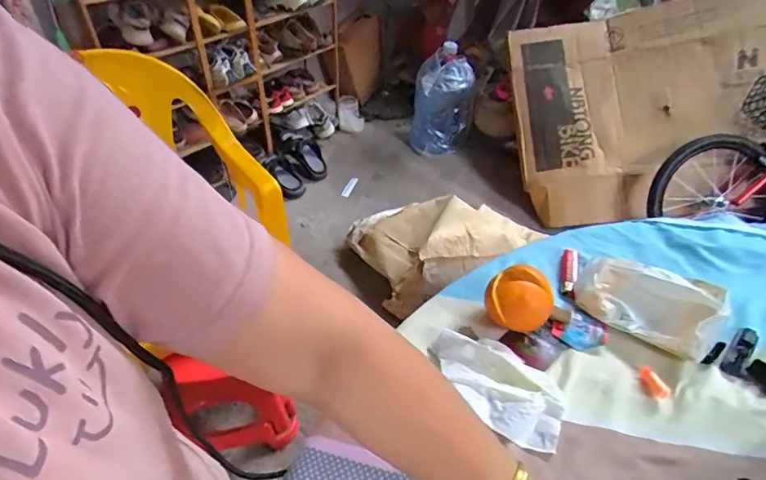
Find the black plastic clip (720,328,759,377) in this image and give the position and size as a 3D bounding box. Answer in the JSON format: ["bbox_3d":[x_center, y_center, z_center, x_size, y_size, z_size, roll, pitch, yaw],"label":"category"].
[{"bbox_3d":[0.401,0.125,0.527,0.021,0.011,0.066,31,64,27],"label":"black plastic clip"}]

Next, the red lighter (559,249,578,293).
[{"bbox_3d":[0.242,0.039,0.611,0.018,0.017,0.061,12,43,13],"label":"red lighter"}]

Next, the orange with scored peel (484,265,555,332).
[{"bbox_3d":[0.155,0.069,0.543,0.072,0.070,0.065,17,45,18],"label":"orange with scored peel"}]

